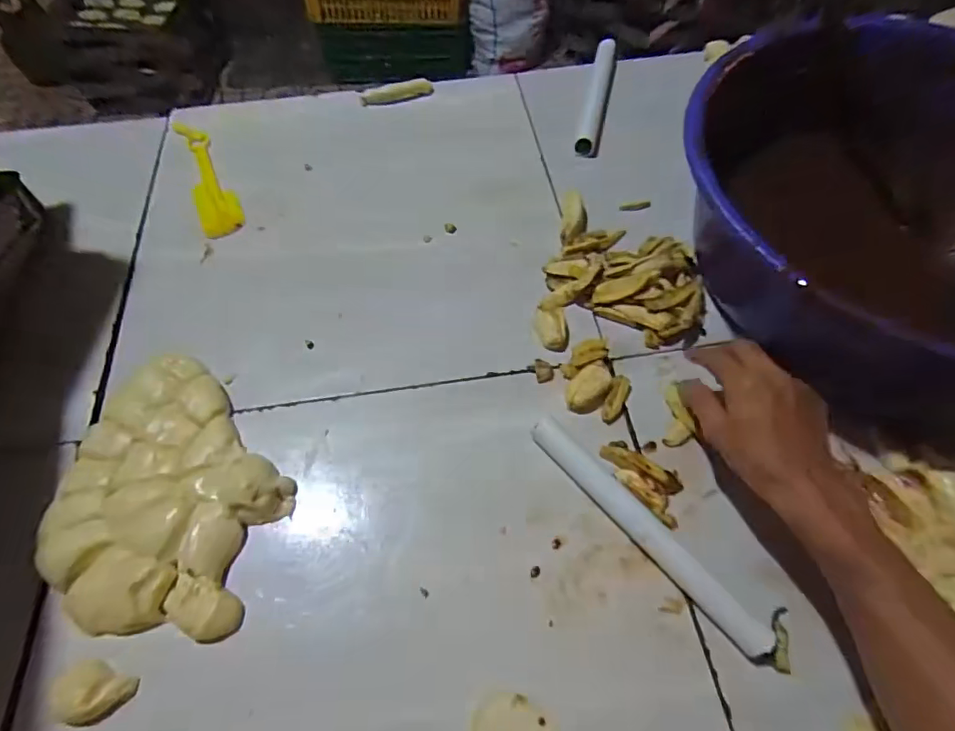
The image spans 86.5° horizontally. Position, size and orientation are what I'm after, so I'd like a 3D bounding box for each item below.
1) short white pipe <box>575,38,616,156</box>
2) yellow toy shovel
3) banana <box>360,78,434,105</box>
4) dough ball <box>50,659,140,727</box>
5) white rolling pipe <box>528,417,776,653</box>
[{"bbox_3d":[0.167,-0.379,0.712,0.027,0.030,0.214,13,61,7],"label":"short white pipe"},{"bbox_3d":[-0.351,-0.245,0.659,0.051,0.024,0.218,-25,64,-14],"label":"yellow toy shovel"},{"bbox_3d":[-0.115,-0.391,0.730,0.104,0.017,0.024,-20,63,-11],"label":"banana"},{"bbox_3d":[-0.274,0.233,0.363,0.050,0.020,0.038,6,61,3],"label":"dough ball"},{"bbox_3d":[0.131,0.128,0.412,0.027,0.024,0.225,-39,68,-20],"label":"white rolling pipe"}]

